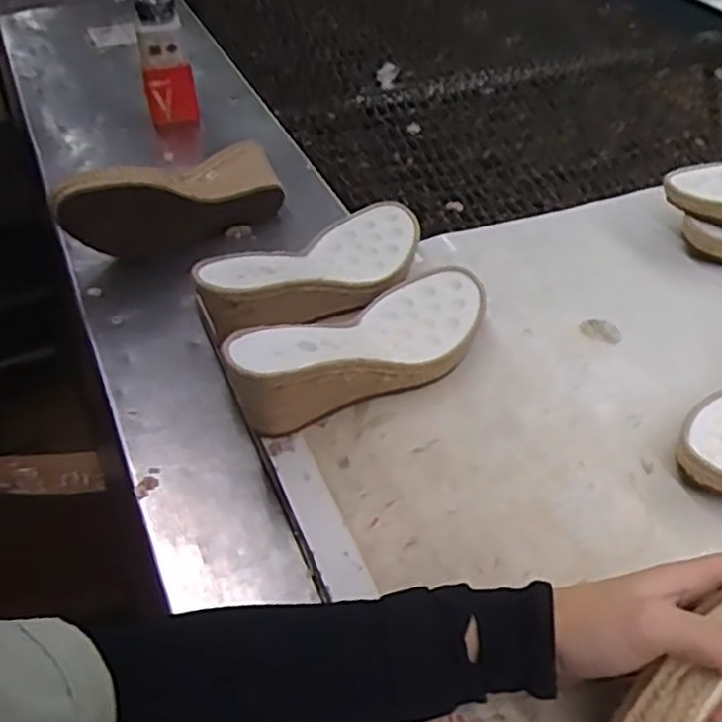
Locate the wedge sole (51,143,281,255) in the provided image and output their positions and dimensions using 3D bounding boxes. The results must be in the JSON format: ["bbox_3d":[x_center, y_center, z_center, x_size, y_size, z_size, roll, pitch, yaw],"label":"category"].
[{"bbox_3d":[-0.164,-0.151,0.661,0.213,0.086,0.059,-32,54,-30],"label":"wedge sole"}]

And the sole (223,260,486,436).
[{"bbox_3d":[0.011,-0.018,0.519,0.082,0.064,0.222,36,53,28],"label":"sole"}]

